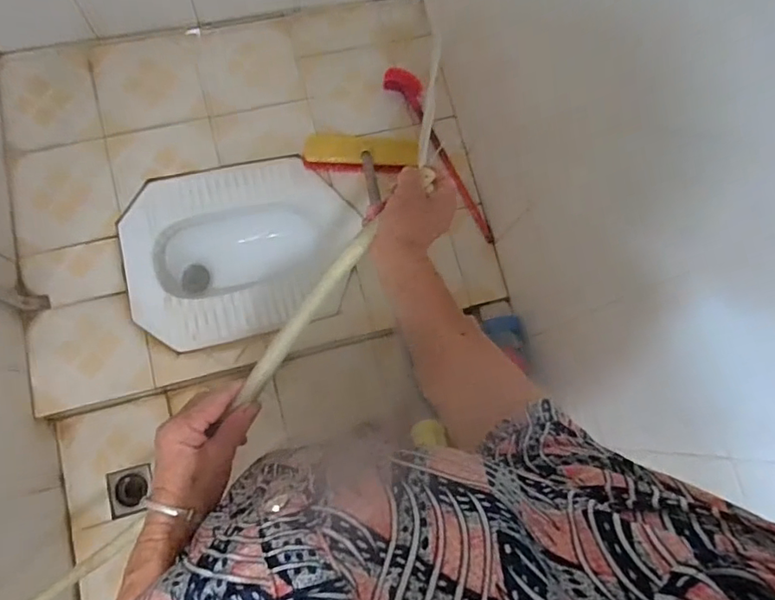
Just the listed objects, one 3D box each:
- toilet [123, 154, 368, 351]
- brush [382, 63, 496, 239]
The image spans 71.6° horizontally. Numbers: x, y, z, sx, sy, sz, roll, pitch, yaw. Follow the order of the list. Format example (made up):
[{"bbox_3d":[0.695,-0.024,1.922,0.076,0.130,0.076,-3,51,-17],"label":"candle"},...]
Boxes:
[{"bbox_3d":[-0.369,-0.121,1.381,0.543,0.226,0.453,-13,80,-3],"label":"toilet"},{"bbox_3d":[0.149,-0.392,1.421,0.074,0.099,0.534,-30,81,-6],"label":"brush"}]

